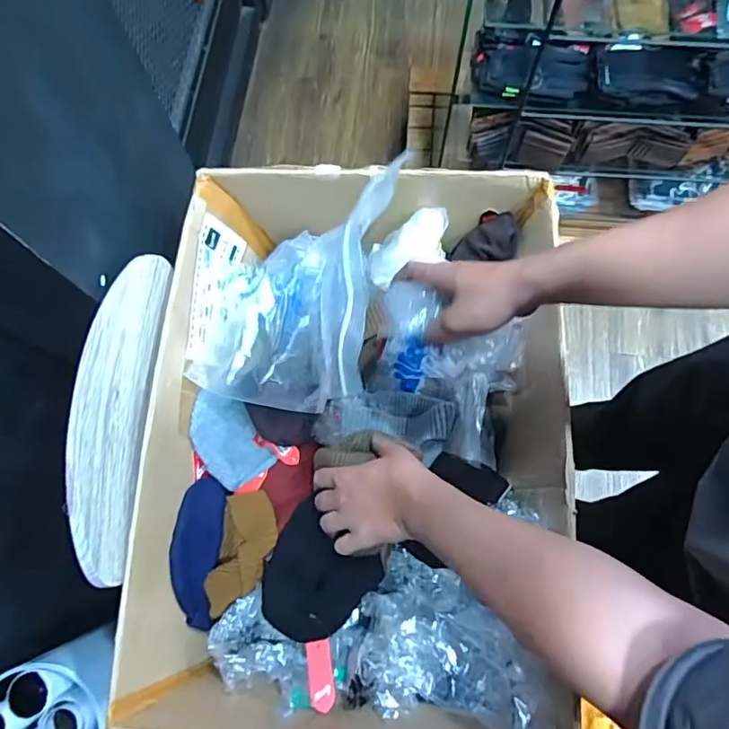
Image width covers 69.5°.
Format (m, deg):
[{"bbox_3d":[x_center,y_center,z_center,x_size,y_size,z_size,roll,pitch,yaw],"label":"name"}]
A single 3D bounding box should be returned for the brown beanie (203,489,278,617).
[{"bbox_3d":[-0.157,0.244,0.681,0.086,0.078,0.156,9,74,4],"label":"brown beanie"}]

